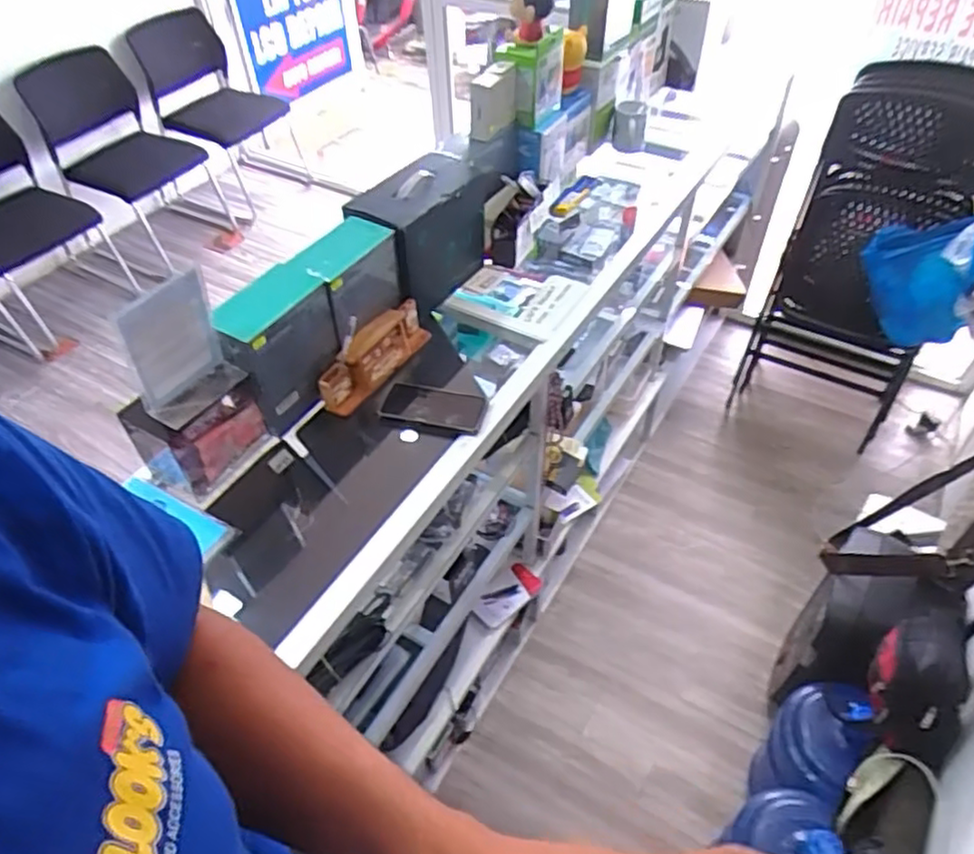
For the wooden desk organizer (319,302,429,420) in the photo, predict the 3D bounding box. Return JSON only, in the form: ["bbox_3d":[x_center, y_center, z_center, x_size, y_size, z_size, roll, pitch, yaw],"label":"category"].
[{"bbox_3d":[-0.177,-0.118,1.111,0.039,0.093,0.232,24,53,22],"label":"wooden desk organizer"}]

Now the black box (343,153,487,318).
[{"bbox_3d":[-0.112,-0.337,1.217,0.134,0.199,0.250,20,51,20],"label":"black box"}]

